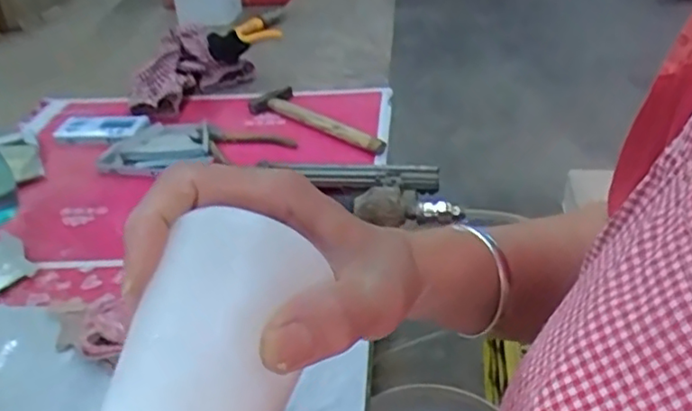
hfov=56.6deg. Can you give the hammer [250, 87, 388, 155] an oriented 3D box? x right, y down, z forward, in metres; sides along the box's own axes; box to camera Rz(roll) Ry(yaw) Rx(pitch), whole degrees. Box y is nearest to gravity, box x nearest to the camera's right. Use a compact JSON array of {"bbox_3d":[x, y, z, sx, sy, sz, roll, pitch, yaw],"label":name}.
[{"bbox_3d":[-0.047,-0.115,0.882,0.078,0.025,0.262,-24,38,-29],"label":"hammer"}]

